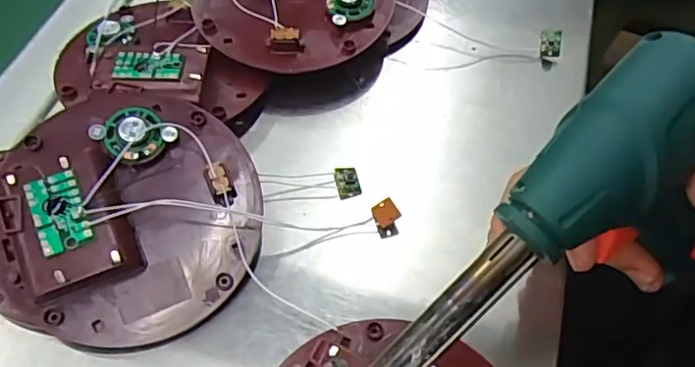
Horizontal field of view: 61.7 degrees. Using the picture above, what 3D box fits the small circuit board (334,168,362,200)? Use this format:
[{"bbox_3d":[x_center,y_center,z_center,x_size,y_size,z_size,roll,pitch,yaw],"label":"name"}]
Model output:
[{"bbox_3d":[0.000,-0.001,0.312,0.013,0.004,0.017,-14,77,-2],"label":"small circuit board"}]

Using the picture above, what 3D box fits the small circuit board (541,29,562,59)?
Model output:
[{"bbox_3d":[0.128,-0.088,0.367,0.012,0.017,0.004,-3,24,1],"label":"small circuit board"}]

